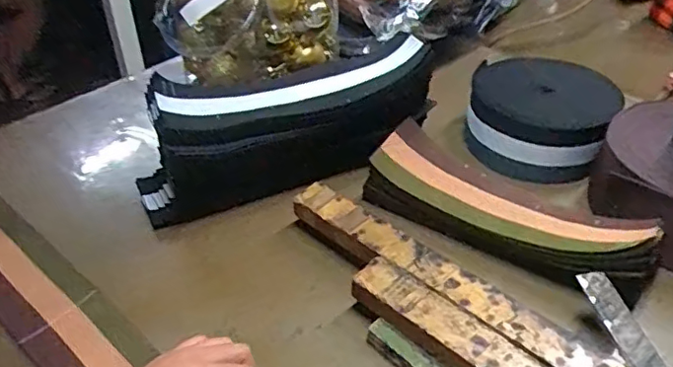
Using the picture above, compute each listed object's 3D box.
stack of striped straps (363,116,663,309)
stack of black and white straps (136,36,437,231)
[{"bbox_3d":[0.164,0.028,0.572,0.274,0.069,0.089,27,46,30],"label":"stack of striped straps"},{"bbox_3d":[-0.052,-0.058,0.631,0.314,0.125,0.075,-11,40,-13],"label":"stack of black and white straps"}]

